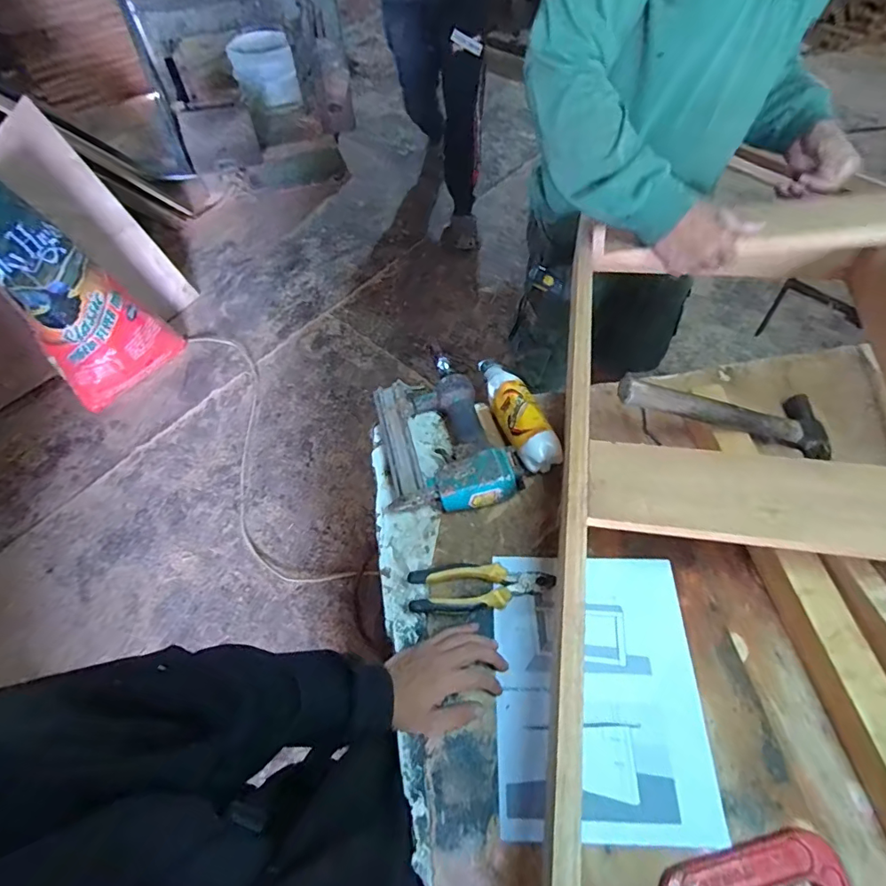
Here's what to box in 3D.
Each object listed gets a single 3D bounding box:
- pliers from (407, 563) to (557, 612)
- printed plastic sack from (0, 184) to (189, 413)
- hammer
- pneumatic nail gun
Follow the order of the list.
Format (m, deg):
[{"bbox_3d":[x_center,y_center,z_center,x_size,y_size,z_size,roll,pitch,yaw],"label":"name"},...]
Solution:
[{"bbox_3d":[0.046,0.169,0.590,0.167,0.024,0.052,-5,59,-1],"label":"pliers"},{"bbox_3d":[-1.162,-0.450,1.542,0.151,0.667,0.370,20,59,39],"label":"printed plastic sack"},{"bbox_3d":[0.363,-0.042,0.643,0.320,0.027,0.091,8,57,-20],"label":"hammer"},{"bbox_3d":[-0.009,-0.018,0.682,0.165,0.064,0.243,-15,59,-7],"label":"pneumatic nail gun"}]

